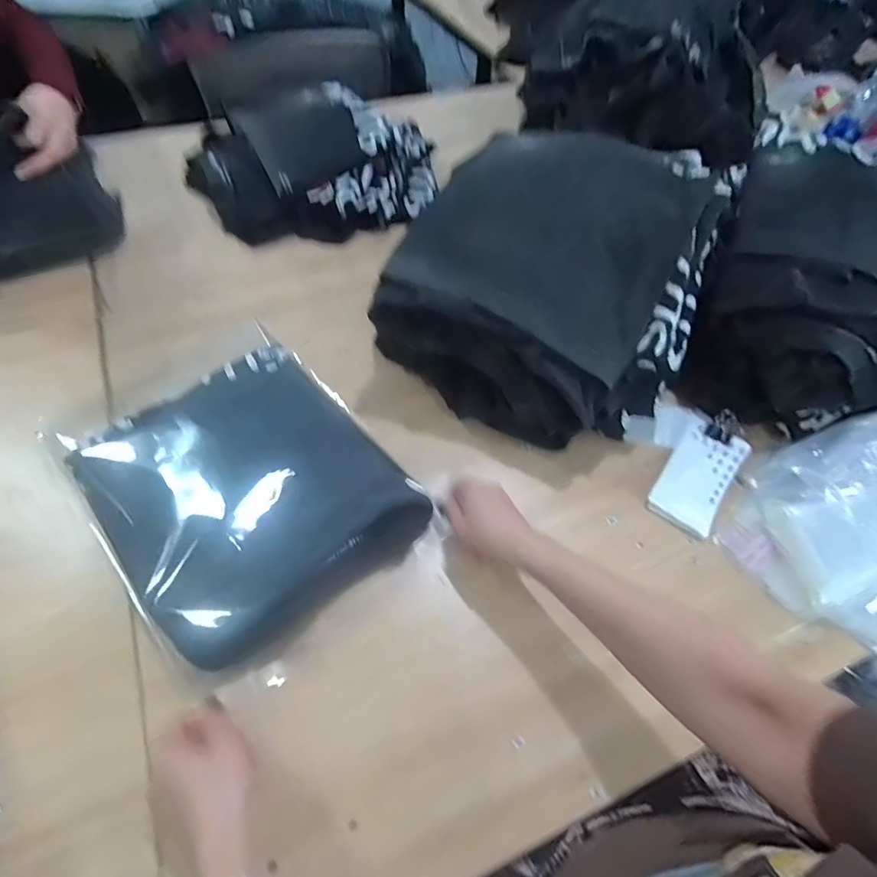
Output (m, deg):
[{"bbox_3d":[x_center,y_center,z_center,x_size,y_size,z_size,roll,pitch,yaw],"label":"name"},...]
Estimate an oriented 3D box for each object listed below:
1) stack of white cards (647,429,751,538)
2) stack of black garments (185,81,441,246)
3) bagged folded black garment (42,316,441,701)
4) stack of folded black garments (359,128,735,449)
[{"bbox_3d":[0.310,0.045,0.612,0.073,0.008,0.146,32,65,20],"label":"stack of white cards"},{"bbox_3d":[-0.195,-0.463,0.846,0.381,0.109,0.318,-29,63,-20],"label":"stack of black garments"},{"bbox_3d":[-0.220,0.032,0.560,0.289,0.030,0.379,-33,65,-22],"label":"bagged folded black garment"},{"bbox_3d":[0.137,-0.193,0.615,0.335,0.197,0.325,24,59,12],"label":"stack of folded black garments"}]

